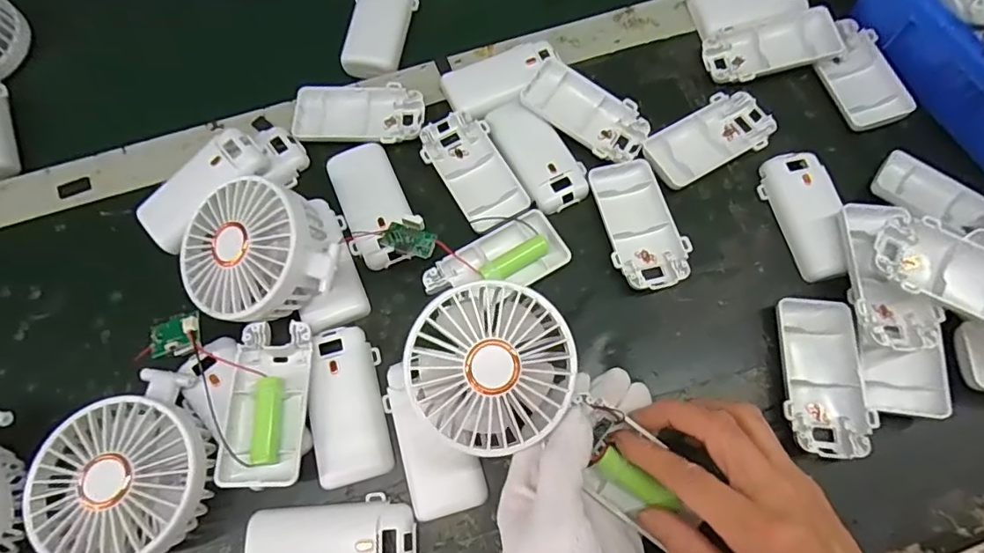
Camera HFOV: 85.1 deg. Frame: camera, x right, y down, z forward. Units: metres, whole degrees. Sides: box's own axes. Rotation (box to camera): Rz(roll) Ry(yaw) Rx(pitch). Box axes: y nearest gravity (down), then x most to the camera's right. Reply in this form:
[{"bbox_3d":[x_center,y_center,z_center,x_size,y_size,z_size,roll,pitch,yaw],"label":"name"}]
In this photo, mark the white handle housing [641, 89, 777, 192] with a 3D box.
[{"bbox_3d":[0.157,-0.099,0.390,0.096,0.011,0.048,-31,72,-10],"label":"white handle housing"}]

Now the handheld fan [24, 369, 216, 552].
[{"bbox_3d":[-0.203,0.110,0.302,0.087,0.046,0.098,-25,71,-8],"label":"handheld fan"}]

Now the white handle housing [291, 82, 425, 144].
[{"bbox_3d":[-0.099,-0.121,0.400,0.096,0.010,0.049,5,70,3],"label":"white handle housing"}]

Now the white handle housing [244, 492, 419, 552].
[{"bbox_3d":[-0.090,0.153,0.300,0.093,0.014,0.049,-8,70,-2],"label":"white handle housing"}]

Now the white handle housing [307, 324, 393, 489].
[{"bbox_3d":[-0.088,0.076,0.326,0.043,0.015,0.091,-12,70,-3],"label":"white handle housing"}]

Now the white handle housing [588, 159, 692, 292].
[{"bbox_3d":[0.100,-0.036,0.369,0.049,0.015,0.096,-16,70,-5],"label":"white handle housing"}]

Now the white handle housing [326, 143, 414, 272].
[{"bbox_3d":[-0.084,-0.051,0.377,0.045,0.010,0.092,-19,70,-6],"label":"white handle housing"}]

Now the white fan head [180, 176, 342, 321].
[{"bbox_3d":[-0.141,-0.017,0.340,0.097,0.056,0.087,-26,80,14],"label":"white fan head"}]

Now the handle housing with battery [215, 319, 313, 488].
[{"bbox_3d":[-0.130,0.075,0.319,0.044,0.026,0.092,-2,69,0],"label":"handle housing with battery"}]

